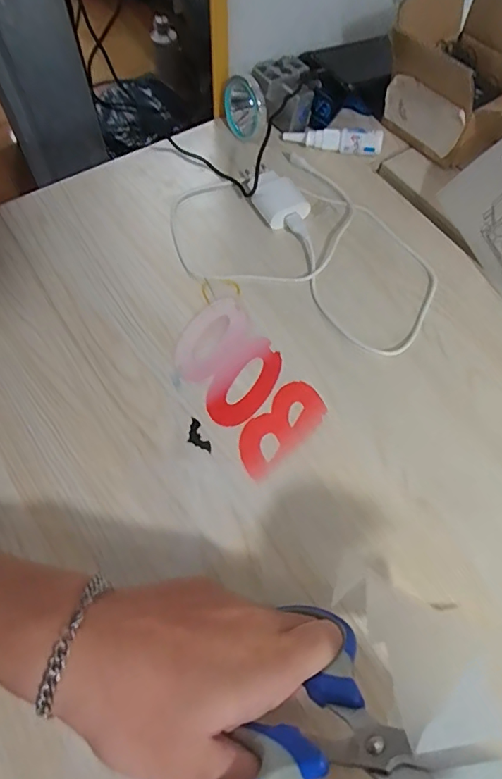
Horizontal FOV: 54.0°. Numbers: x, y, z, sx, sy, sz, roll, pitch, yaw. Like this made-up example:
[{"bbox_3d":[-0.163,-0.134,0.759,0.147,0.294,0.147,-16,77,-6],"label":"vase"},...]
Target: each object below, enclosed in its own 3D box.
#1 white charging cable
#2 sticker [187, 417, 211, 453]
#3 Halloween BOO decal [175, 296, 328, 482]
[{"bbox_3d":[0.058,-0.151,0.466,0.253,0.021,0.203,27,66,11],"label":"white charging cable"},{"bbox_3d":[-0.041,0.036,0.371,0.013,0.004,0.029,-26,65,-9],"label":"sticker"},{"bbox_3d":[-0.007,-0.009,0.394,0.078,0.005,0.143,-33,68,-17],"label":"Halloween BOO decal"}]

